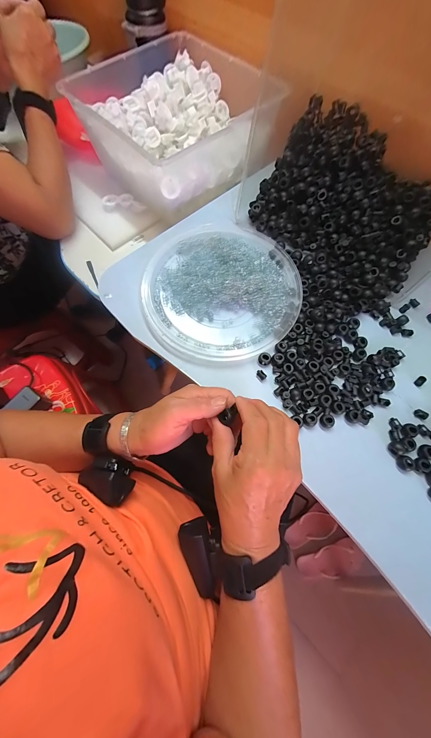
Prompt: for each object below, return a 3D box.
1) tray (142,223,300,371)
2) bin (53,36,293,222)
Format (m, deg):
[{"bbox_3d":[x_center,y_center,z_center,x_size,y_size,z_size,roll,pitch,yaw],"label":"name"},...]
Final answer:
[{"bbox_3d":[0.010,-0.124,0.386,0.237,0.019,0.228,0,69,0],"label":"tray"},{"bbox_3d":[-0.074,-0.477,0.508,0.294,0.127,0.306,-37,73,-12],"label":"bin"}]

